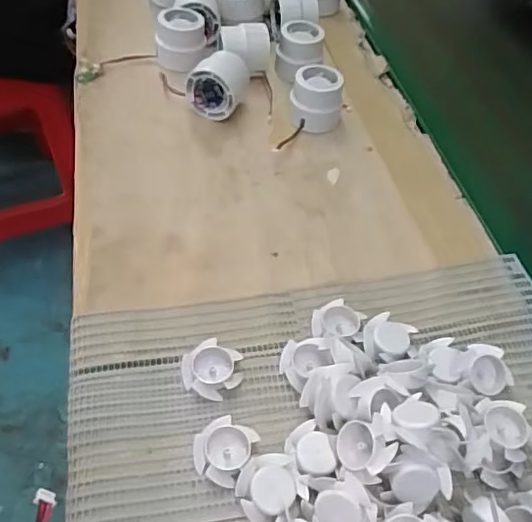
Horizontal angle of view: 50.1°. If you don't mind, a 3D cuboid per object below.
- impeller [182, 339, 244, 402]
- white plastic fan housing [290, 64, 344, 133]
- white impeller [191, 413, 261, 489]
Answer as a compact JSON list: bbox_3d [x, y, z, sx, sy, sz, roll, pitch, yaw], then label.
[{"bbox_3d":[-0.036,0.074,0.385,0.039,0.017,0.038,4,49,-4],"label":"impeller"},{"bbox_3d":[0.051,-0.166,0.578,0.053,0.047,0.053,6,49,-2],"label":"white plastic fan housing"},{"bbox_3d":[-0.027,0.116,0.351,0.034,0.014,0.037,23,51,12],"label":"white impeller"}]

